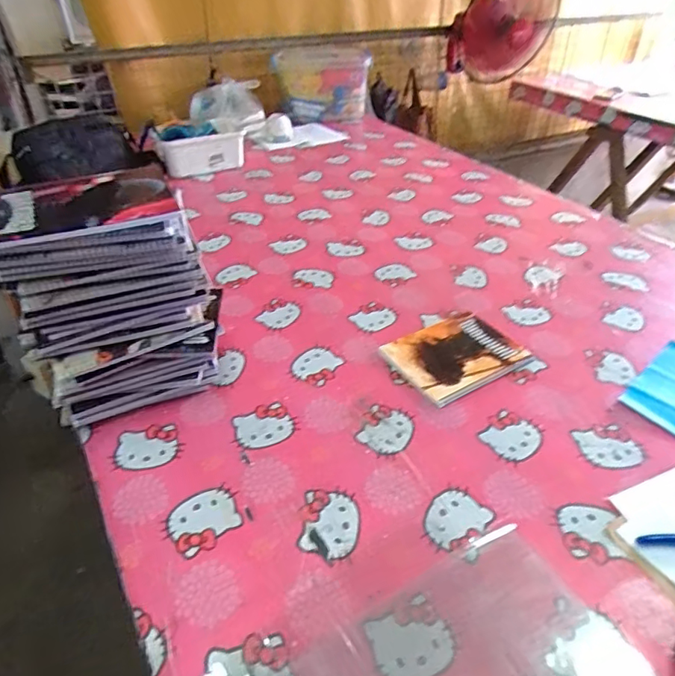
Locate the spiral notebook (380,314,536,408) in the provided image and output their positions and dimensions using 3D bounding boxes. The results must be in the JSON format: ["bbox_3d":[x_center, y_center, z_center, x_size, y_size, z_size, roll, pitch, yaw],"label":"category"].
[{"bbox_3d":[0.190,0.026,0.822,0.201,0.014,0.150,-21,42,-26],"label":"spiral notebook"}]

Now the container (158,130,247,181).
[{"bbox_3d":[-0.372,-0.513,1.437,0.217,0.087,0.068,-23,43,-28],"label":"container"}]

